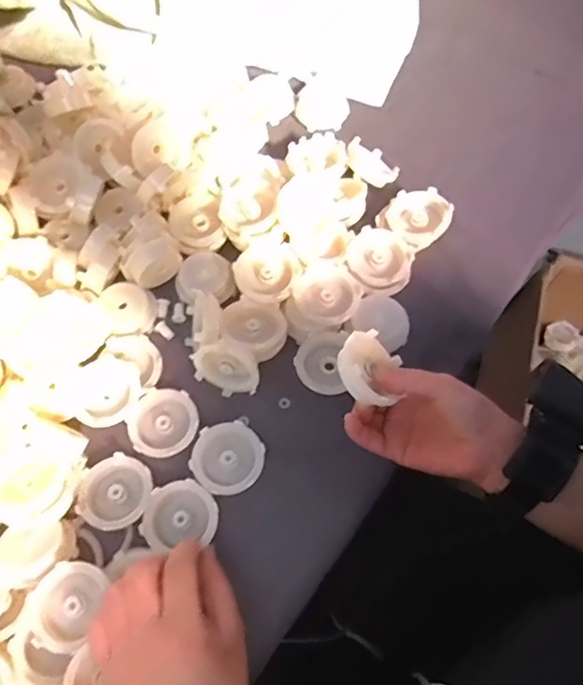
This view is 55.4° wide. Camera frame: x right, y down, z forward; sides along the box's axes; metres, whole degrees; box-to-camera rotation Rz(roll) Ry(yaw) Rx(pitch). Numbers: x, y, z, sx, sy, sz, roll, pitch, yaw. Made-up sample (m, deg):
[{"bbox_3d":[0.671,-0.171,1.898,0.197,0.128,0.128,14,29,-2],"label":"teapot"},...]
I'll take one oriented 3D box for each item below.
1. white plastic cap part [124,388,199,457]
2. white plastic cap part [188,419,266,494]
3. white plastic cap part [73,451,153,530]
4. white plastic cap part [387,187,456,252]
[{"bbox_3d":[-0.101,0.064,0.441,0.053,0.016,0.054,-1,66,1],"label":"white plastic cap part"},{"bbox_3d":[-0.048,0.090,0.433,0.053,0.018,0.053,-1,66,1],"label":"white plastic cap part"},{"bbox_3d":[-0.132,0.113,0.420,0.050,0.016,0.052,-1,66,1],"label":"white plastic cap part"},{"bbox_3d":[0.114,-0.110,0.500,0.053,0.030,0.053,-1,66,1],"label":"white plastic cap part"}]

